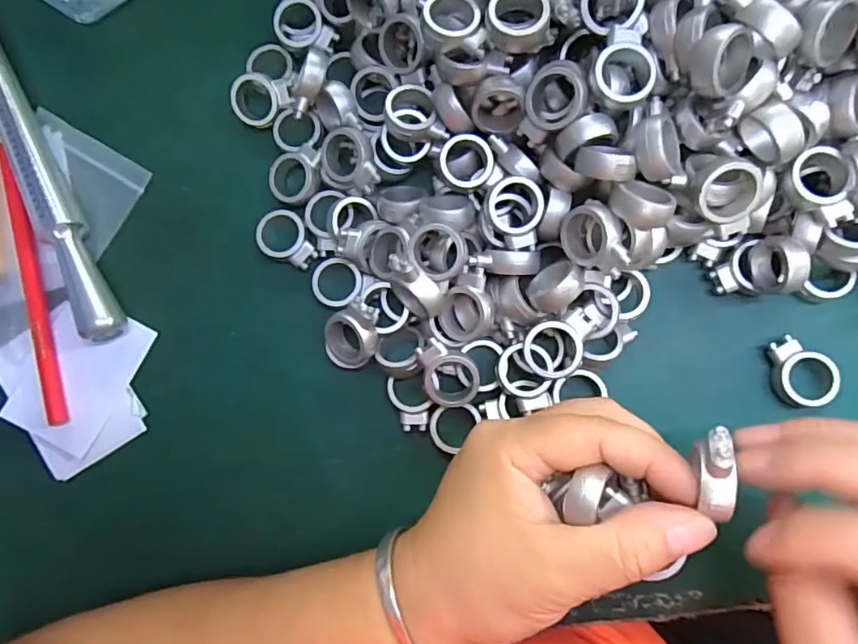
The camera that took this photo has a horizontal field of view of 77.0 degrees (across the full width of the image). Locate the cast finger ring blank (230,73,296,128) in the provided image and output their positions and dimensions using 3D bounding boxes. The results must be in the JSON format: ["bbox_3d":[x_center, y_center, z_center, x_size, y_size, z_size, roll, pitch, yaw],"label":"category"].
[{"bbox_3d":[-0.089,-0.119,0.286,0.030,0.013,0.025,-28,84,2],"label":"cast finger ring blank"}]

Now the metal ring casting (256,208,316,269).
[{"bbox_3d":[-0.074,-0.043,0.278,0.034,0.004,0.024,40,90,6],"label":"metal ring casting"}]

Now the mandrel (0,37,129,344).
[{"bbox_3d":[-0.216,-0.096,0.291,0.016,0.022,0.232,-27,84,2],"label":"mandrel"}]

